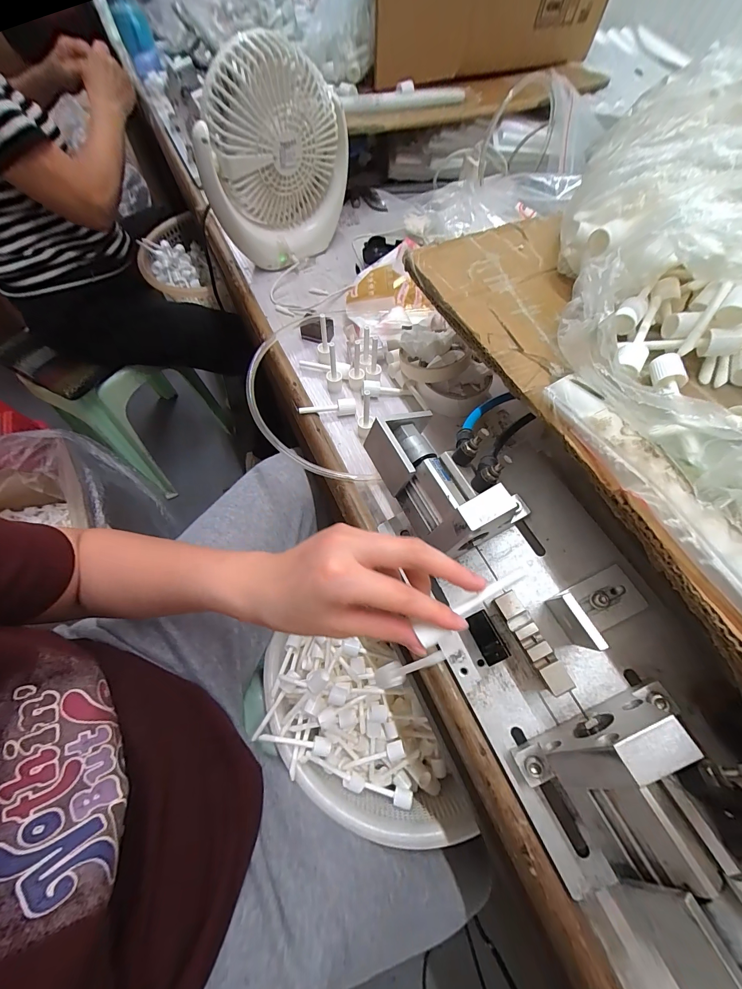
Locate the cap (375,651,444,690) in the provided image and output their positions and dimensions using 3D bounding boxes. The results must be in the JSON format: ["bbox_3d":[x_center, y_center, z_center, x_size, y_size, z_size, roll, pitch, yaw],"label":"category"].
[{"bbox_3d":[0.033,0.148,0.301,0.012,0.083,0.019,4,56,-41],"label":"cap"}]

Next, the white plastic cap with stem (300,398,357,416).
[{"bbox_3d":[-0.049,-0.096,0.408,0.064,0.016,0.015,-11,64,-7],"label":"white plastic cap with stem"}]

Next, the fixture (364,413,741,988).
[{"bbox_3d":[0.125,0.081,0.261,0.143,0.094,0.364,-23,66,-12],"label":"fixture"}]

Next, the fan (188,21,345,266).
[{"bbox_3d":[-0.124,-0.425,0.458,0.083,0.196,0.182,40,69,17],"label":"fan"}]

